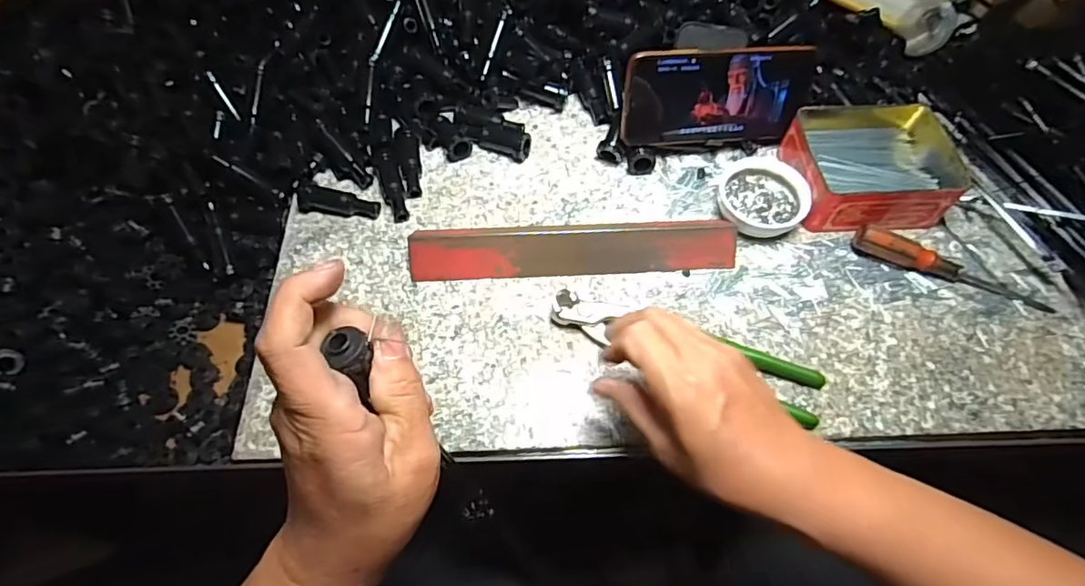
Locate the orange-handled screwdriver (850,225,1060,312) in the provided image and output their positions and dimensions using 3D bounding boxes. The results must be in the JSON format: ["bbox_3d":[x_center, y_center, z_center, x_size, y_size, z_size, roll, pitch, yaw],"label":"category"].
[{"bbox_3d":[0.325,-0.020,0.435,0.150,0.024,0.017,19,61,11],"label":"orange-handled screwdriver"}]

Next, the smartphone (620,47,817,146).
[{"bbox_3d":[0.149,-0.168,0.476,0.164,0.078,0.013,-5,38,-9],"label":"smartphone"}]

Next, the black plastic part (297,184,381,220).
[{"bbox_3d":[-0.173,-0.077,0.468,0.067,0.023,0.016,6,60,4],"label":"black plastic part"}]

